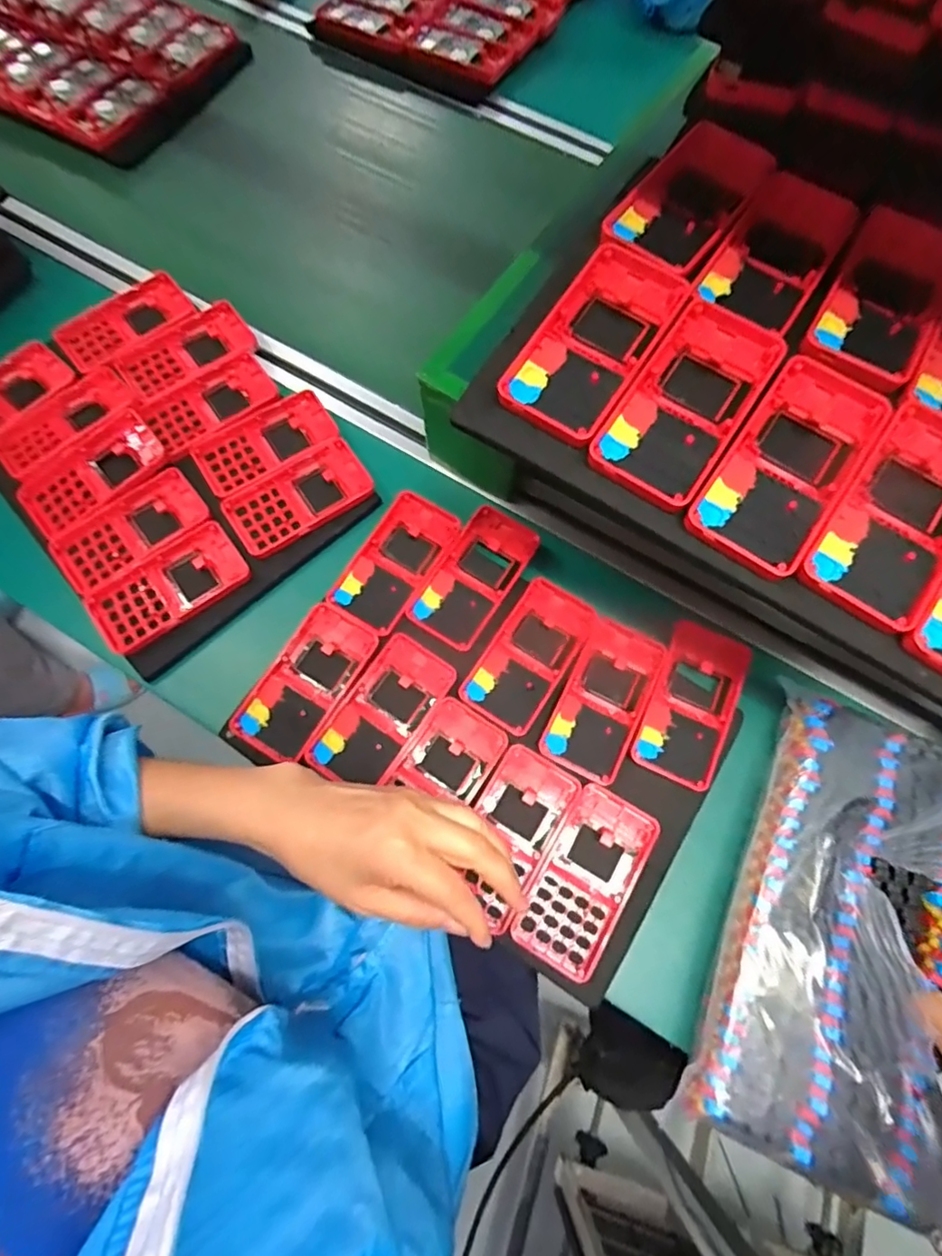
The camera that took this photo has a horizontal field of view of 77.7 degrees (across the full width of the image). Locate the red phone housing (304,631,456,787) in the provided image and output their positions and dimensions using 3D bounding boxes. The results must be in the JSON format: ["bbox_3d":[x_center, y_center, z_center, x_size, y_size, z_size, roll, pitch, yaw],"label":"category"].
[{"bbox_3d":[-0.067,0.066,0.453,0.063,0.012,0.124,35,73,10],"label":"red phone housing"}]

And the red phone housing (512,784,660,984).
[{"bbox_3d":[0.085,0.181,0.425,0.059,0.017,0.124,31,76,9],"label":"red phone housing"}]

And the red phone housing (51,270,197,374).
[{"bbox_3d":[-0.335,-0.297,0.566,0.124,0.012,0.070,-36,76,-13],"label":"red phone housing"}]

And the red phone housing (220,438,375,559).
[{"bbox_3d":[-0.148,-0.114,0.514,0.124,0.017,0.065,-33,75,-12],"label":"red phone housing"}]

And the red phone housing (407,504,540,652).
[{"bbox_3d":[0.004,-0.045,0.490,0.061,0.014,0.123,33,73,9],"label":"red phone housing"}]

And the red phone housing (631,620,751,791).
[{"bbox_3d":[0.175,0.057,0.461,0.063,0.013,0.128,24,69,7],"label":"red phone housing"}]

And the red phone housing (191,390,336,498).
[{"bbox_3d":[-0.183,-0.165,0.530,0.123,0.019,0.065,-32,75,-12],"label":"red phone housing"}]

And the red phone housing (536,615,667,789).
[{"bbox_3d":[0.104,0.054,0.459,0.061,0.009,0.127,27,72,7],"label":"red phone housing"}]

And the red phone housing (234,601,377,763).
[{"bbox_3d":[-0.128,0.043,0.464,0.060,0.016,0.122,31,73,9],"label":"red phone housing"}]

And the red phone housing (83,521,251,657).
[{"bbox_3d":[-0.249,-0.032,0.483,0.124,0.017,0.063,-34,75,-12],"label":"red phone housing"}]

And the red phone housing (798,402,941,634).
[{"bbox_3d":[0.234,-0.063,0.314,0.061,0.018,0.131,36,74,10],"label":"red phone housing"}]

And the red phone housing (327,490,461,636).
[{"bbox_3d":[-0.062,-0.058,0.495,0.062,0.015,0.124,30,73,9],"label":"red phone housing"}]

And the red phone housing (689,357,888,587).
[{"bbox_3d":[0.175,-0.090,0.322,0.061,0.023,0.123,35,73,10],"label":"red phone housing"}]

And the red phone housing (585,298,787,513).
[{"bbox_3d":[0.124,-0.131,0.333,0.060,0.019,0.131,34,73,10],"label":"red phone housing"}]

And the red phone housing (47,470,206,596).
[{"bbox_3d":[-0.289,-0.081,0.498,0.123,0.012,0.065,-34,75,-12],"label":"red phone housing"}]

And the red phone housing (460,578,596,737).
[{"bbox_3d":[0.048,0.020,0.471,0.060,0.009,0.126,33,73,9],"label":"red phone housing"}]

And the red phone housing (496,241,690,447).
[{"bbox_3d":[0.075,-0.170,0.345,0.062,0.016,0.135,32,77,12],"label":"red phone housing"}]

